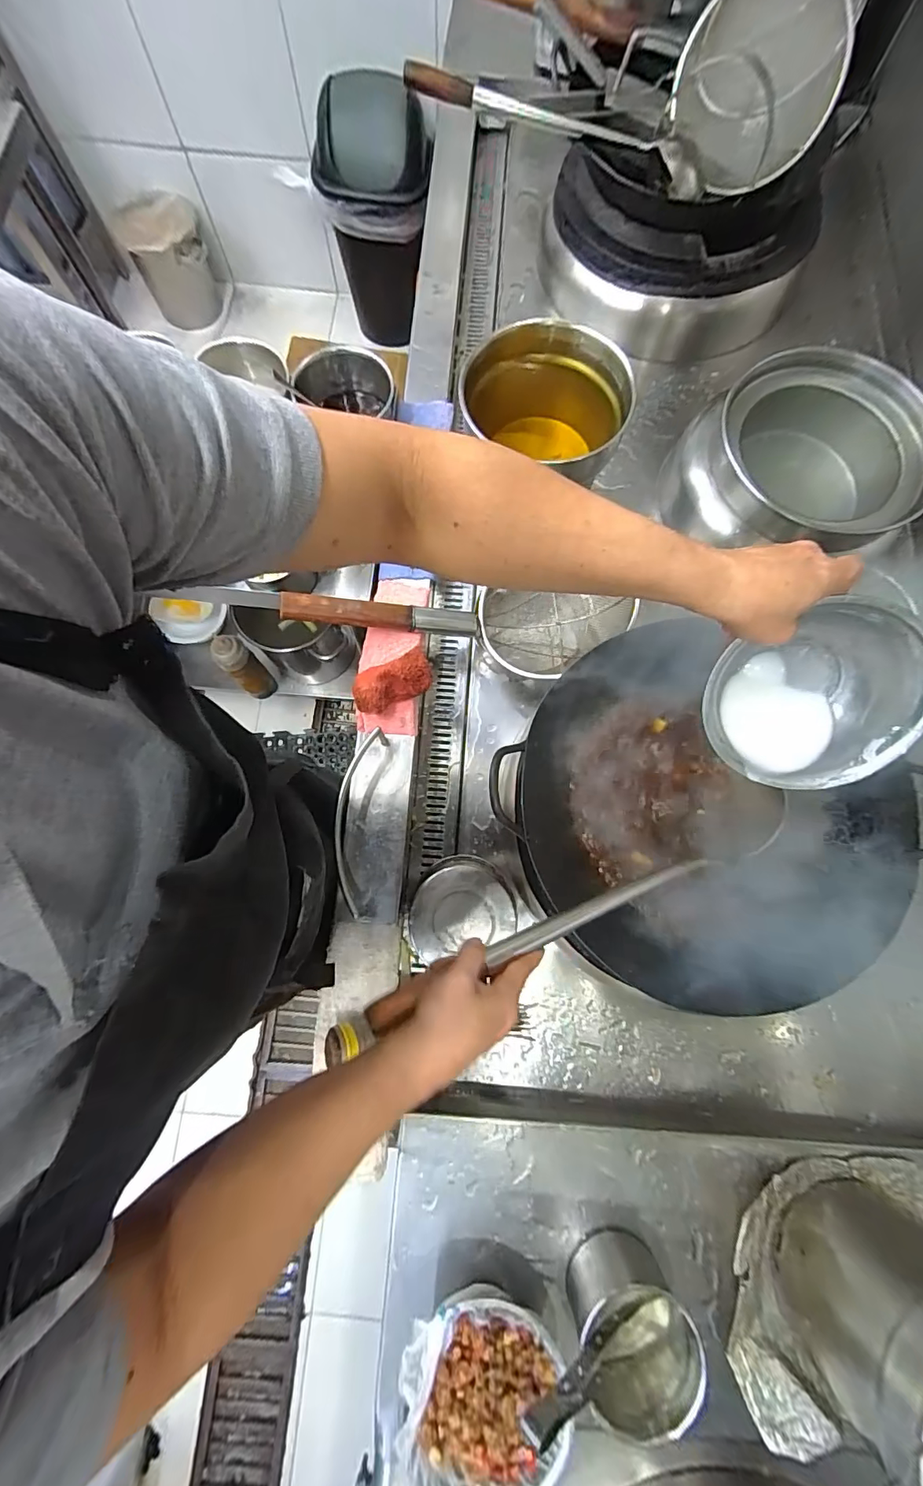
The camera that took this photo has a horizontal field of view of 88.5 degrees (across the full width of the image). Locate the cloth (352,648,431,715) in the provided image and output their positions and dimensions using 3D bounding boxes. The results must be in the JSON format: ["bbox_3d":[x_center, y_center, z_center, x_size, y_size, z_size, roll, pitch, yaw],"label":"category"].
[{"bbox_3d":[-0.096,-0.082,0.652,0.108,0.055,0.056,-22,79,-6],"label":"cloth"}]

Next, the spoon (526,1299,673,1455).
[{"bbox_3d":[0.140,0.589,0.457,0.220,0.030,0.053,22,73,-39],"label":"spoon"}]

